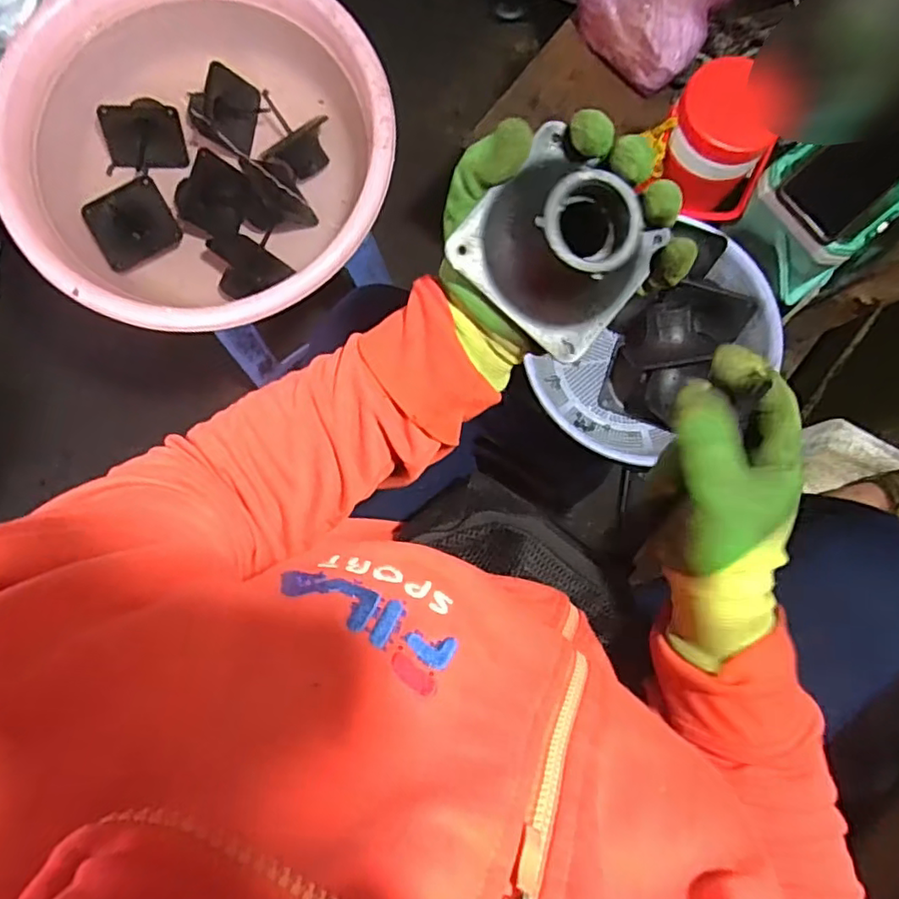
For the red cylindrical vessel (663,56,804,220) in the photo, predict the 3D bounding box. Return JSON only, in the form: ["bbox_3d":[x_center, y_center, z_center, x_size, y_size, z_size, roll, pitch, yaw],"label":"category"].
[{"bbox_3d":[0.284,-0.324,0.651,0.114,0.095,0.130,20,84,-1],"label":"red cylindrical vessel"}]

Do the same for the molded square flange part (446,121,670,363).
[{"bbox_3d":[0.059,-0.102,0.300,0.093,0.050,0.083,42,92,-12],"label":"molded square flange part"}]

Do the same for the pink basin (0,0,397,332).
[{"bbox_3d":[-0.273,-0.340,0.708,0.402,0.118,0.427,0,84,-3],"label":"pink basin"}]

